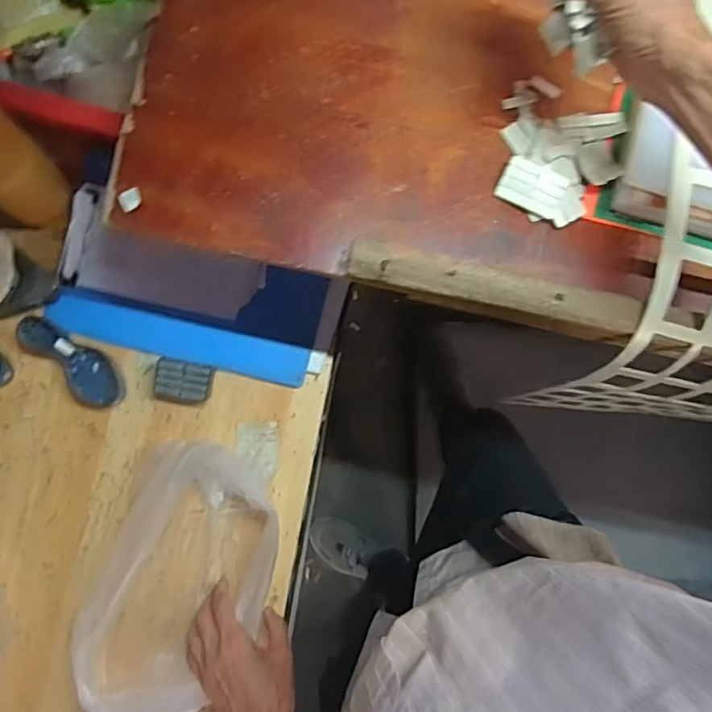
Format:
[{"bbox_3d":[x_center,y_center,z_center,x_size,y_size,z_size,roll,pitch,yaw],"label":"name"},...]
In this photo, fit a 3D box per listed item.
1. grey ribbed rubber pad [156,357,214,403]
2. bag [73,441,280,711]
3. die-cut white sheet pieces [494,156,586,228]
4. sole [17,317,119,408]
[{"bbox_3d":[-0.202,0.029,0.689,0.070,0.038,0.049,12,83,-3],"label":"grey ribbed rubber pad"},{"bbox_3d":[-0.188,0.249,0.651,0.173,0.077,0.297,16,83,-2],"label":"bag"},{"bbox_3d":[0.167,-0.146,0.530,0.078,0.015,0.038,28,82,-1],"label":"die-cut white sheet pieces"},{"bbox_3d":[-0.328,0.005,0.681,0.056,0.018,0.129,-46,104,-8],"label":"sole"}]

